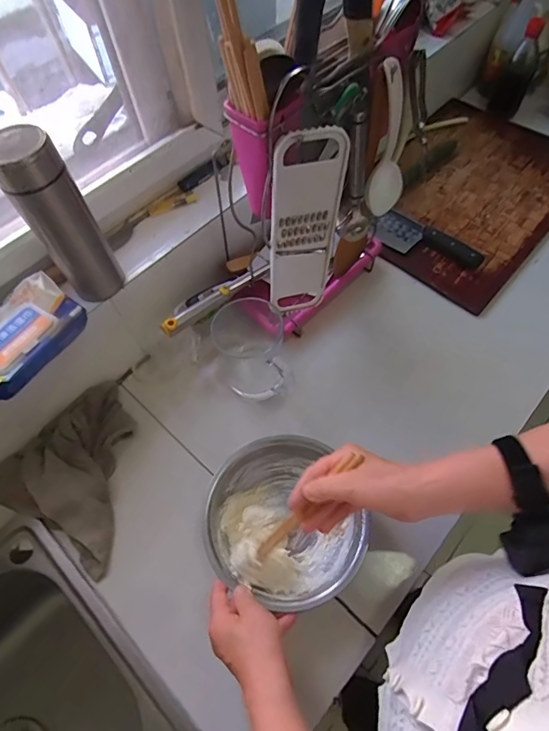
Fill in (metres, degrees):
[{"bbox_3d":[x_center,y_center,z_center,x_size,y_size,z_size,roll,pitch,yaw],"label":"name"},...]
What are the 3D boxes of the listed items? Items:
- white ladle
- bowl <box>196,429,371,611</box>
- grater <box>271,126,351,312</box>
[{"bbox_3d":[0.147,-0.281,0.531,0.051,0.184,0.051,15,63,11],"label":"white ladle"},{"bbox_3d":[0.011,0.204,0.552,0.181,0.079,0.199,-1,61,2],"label":"bowl"},{"bbox_3d":[0.040,-0.165,0.530,0.093,0.270,0.017,-18,61,-7],"label":"grater"}]

